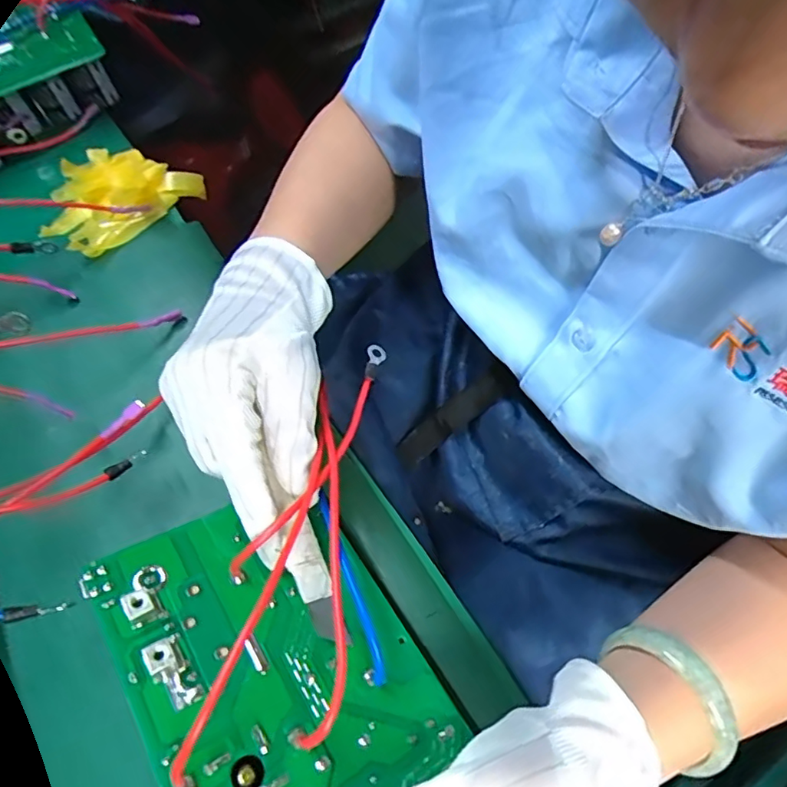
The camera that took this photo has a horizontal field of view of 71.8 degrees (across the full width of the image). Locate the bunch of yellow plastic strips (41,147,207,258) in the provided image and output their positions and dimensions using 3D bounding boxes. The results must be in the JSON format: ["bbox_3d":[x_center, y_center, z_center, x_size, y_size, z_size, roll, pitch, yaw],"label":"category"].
[{"bbox_3d":[-0.225,-0.163,0.433,0.081,0.036,0.111,36,69,17],"label":"bunch of yellow plastic strips"}]

